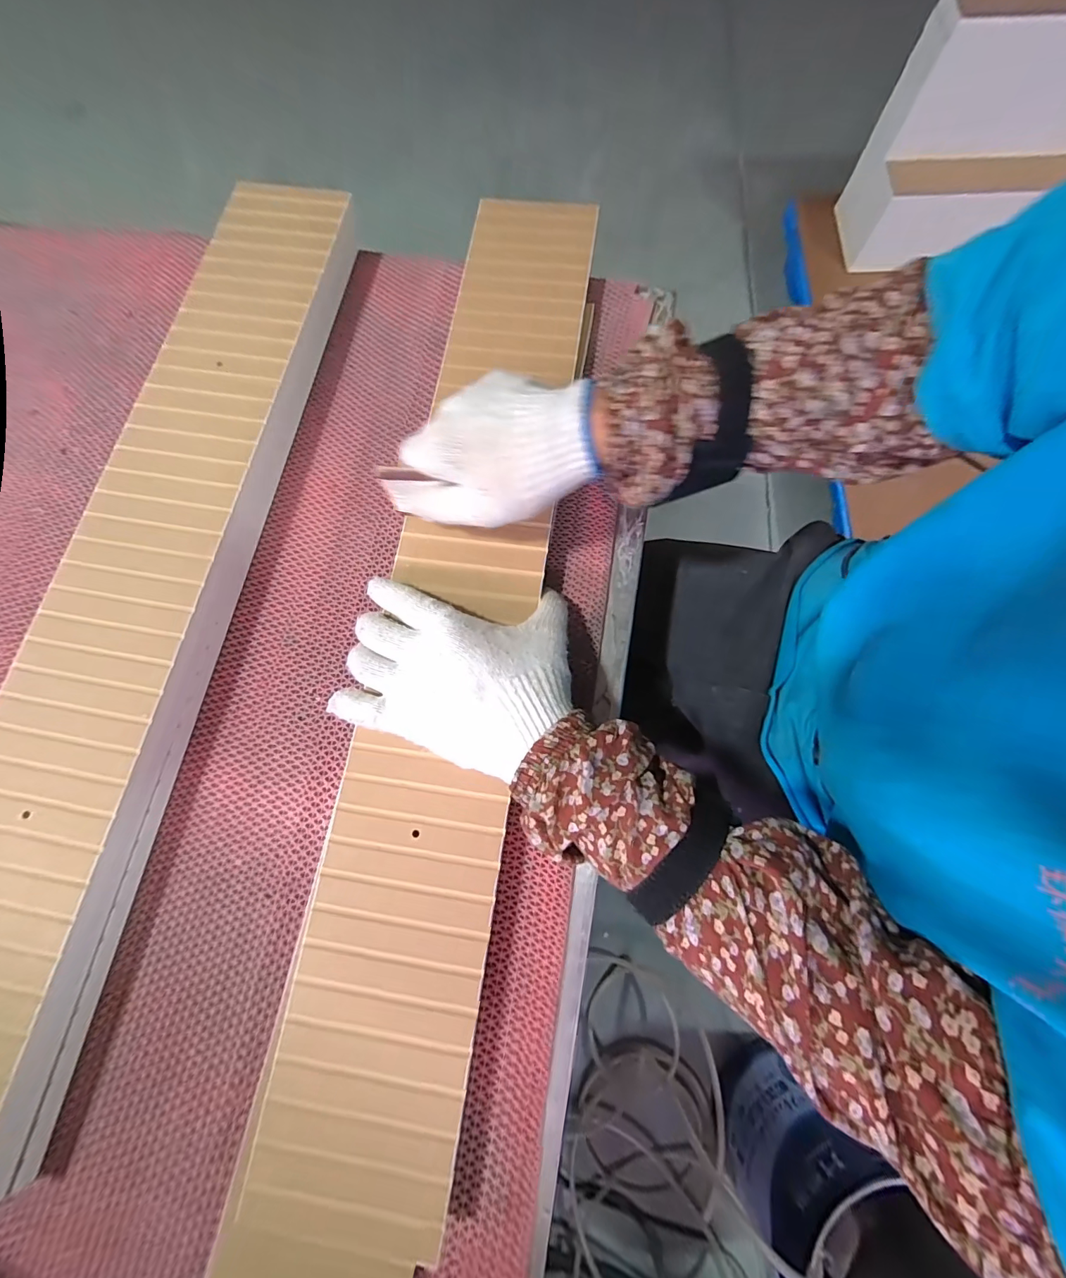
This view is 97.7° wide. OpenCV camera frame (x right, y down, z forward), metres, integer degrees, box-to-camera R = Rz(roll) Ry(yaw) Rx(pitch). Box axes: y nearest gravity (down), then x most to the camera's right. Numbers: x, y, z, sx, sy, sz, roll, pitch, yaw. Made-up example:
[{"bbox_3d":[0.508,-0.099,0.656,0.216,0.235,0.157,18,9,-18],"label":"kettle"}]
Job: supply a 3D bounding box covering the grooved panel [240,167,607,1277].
[{"bbox_3d":[-0.049,-0.037,0.339,0.112,0.019,0.739,9,76,1],"label":"grooved panel"}]

